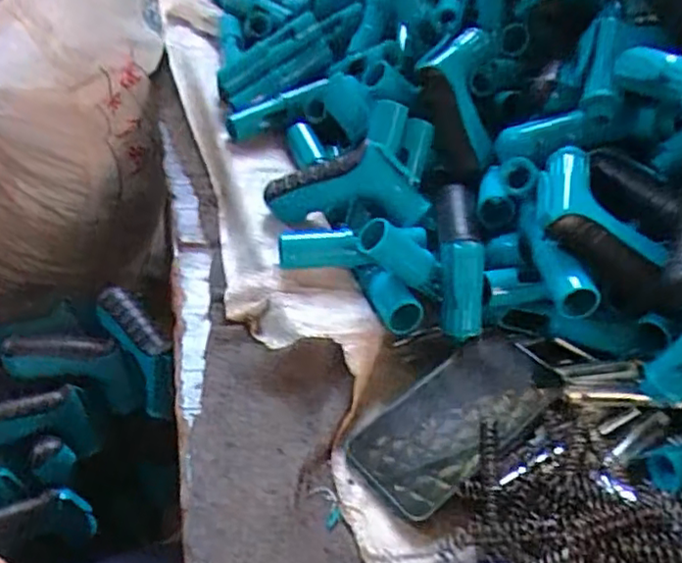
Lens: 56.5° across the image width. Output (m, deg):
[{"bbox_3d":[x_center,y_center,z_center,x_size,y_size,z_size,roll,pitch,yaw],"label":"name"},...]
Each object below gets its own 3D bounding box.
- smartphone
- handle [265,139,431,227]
[{"bbox_3d":[0.084,0.096,0.454,0.155,0.008,0.079,-33,49,-22],"label":"smartphone"},{"bbox_3d":[0.005,-0.080,0.550,0.137,0.074,0.048,10,41,-1],"label":"handle"}]

